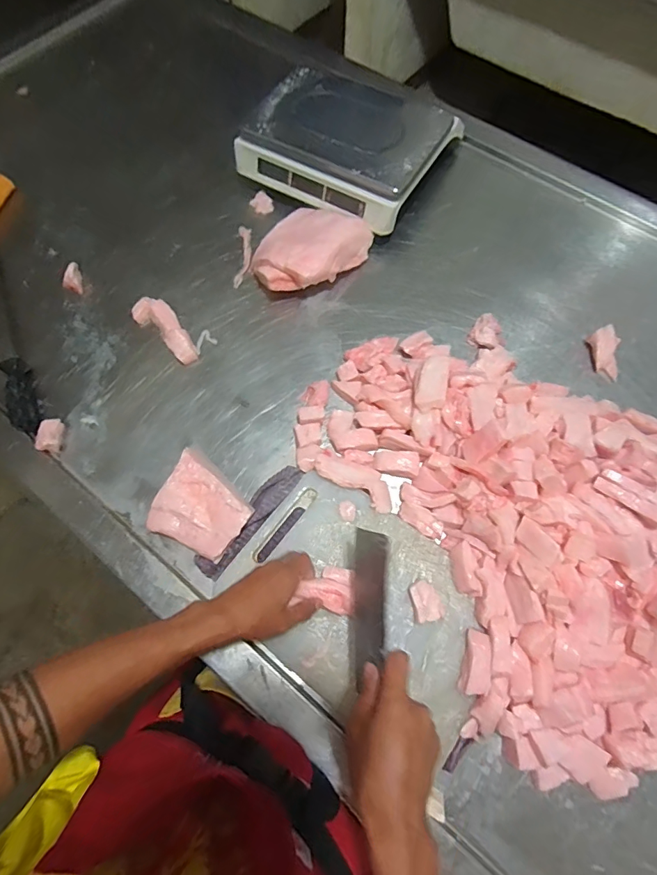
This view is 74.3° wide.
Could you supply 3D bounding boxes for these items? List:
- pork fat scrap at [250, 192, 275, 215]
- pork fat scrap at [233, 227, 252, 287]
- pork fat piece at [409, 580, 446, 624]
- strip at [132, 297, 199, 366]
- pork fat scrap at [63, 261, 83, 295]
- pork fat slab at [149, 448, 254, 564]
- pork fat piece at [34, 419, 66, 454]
[{"bbox_3d":[-0.125,-0.444,0.826,0.039,0.009,0.053,-30,71,-10],"label":"pork fat scrap"},{"bbox_3d":[-0.153,-0.328,0.785,0.028,0.013,0.132,0,69,1],"label":"pork fat scrap"},{"bbox_3d":[0.126,0.210,0.557,0.037,0.012,0.047,-13,69,-4],"label":"pork fat piece"},{"bbox_3d":[-0.269,-0.184,0.721,0.149,0.028,0.052,42,75,15],"label":"strip"},{"bbox_3d":[-0.447,-0.278,0.755,0.028,0.025,0.051,-12,69,-4],"label":"pork fat scrap"},{"bbox_3d":[-0.174,0.098,0.605,0.130,0.045,0.118,30,72,12],"label":"pork fat slab"},{"bbox_3d":[-0.417,-0.003,0.652,0.023,0.033,0.050,2,69,2],"label":"pork fat piece"}]

